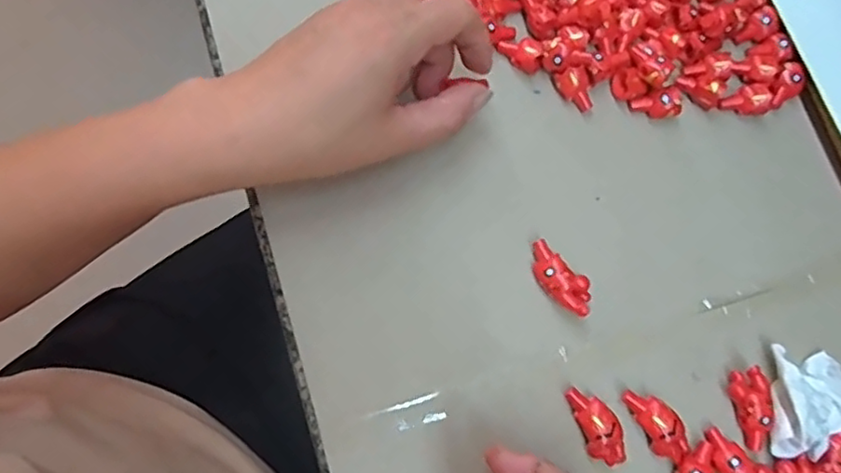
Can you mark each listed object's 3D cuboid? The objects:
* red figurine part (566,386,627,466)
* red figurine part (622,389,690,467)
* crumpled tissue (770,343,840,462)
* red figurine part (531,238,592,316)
[{"bbox_3d":[0.086,0.093,0.304,0.017,0.012,0.040,-19,79,-5],"label":"red figurine part"},{"bbox_3d":[0.117,0.093,0.307,0.017,0.012,0.040,-30,81,-7],"label":"red figurine part"},{"bbox_3d":[0.196,0.083,0.308,0.044,0.019,0.052,4,78,-1],"label":"crumpled tissue"},{"bbox_3d":[0.070,0.022,0.320,0.041,0.015,0.018,42,80,7],"label":"red figurine part"}]

